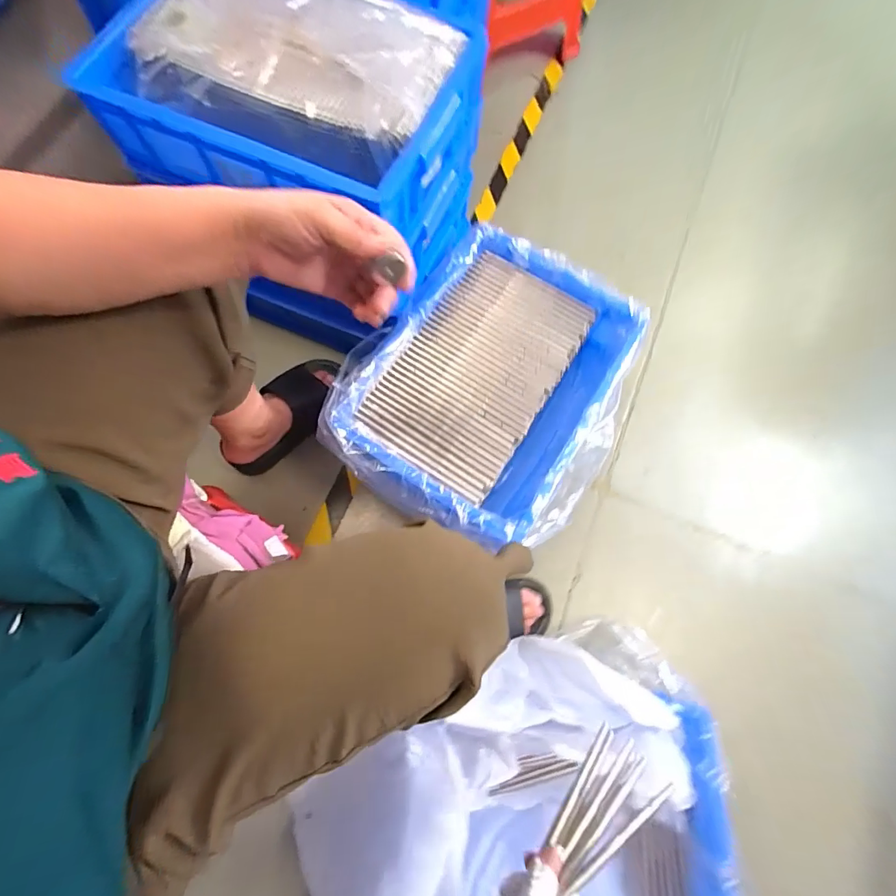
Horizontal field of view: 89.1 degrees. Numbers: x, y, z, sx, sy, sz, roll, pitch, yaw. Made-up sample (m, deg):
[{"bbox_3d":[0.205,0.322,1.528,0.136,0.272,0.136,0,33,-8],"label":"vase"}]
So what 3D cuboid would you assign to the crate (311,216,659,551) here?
[{"bbox_3d":[0.079,-0.084,0.711,0.386,0.143,0.430,31,74,7],"label":"crate"}]

